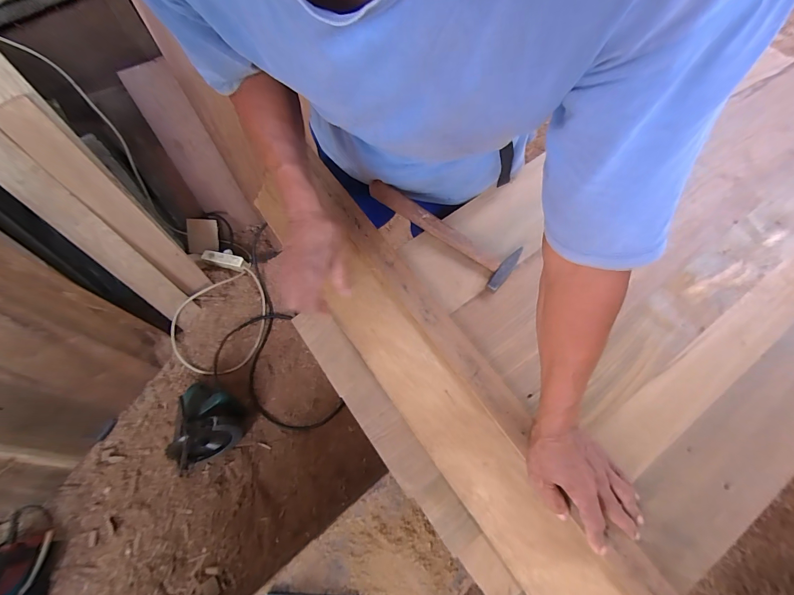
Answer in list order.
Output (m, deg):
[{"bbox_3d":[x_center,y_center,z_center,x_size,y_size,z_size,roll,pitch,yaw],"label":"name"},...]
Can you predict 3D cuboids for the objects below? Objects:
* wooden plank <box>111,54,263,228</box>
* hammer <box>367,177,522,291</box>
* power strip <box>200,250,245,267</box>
[{"bbox_3d":[-0.695,-0.493,1.247,0.149,0.546,0.031,-33,34,-16],"label":"wooden plank"},{"bbox_3d":[0.068,-0.118,0.611,0.279,0.027,0.080,34,74,13],"label":"hammer"},{"bbox_3d":[-0.647,-0.145,1.346,0.146,0.031,0.047,12,70,-9],"label":"power strip"}]

